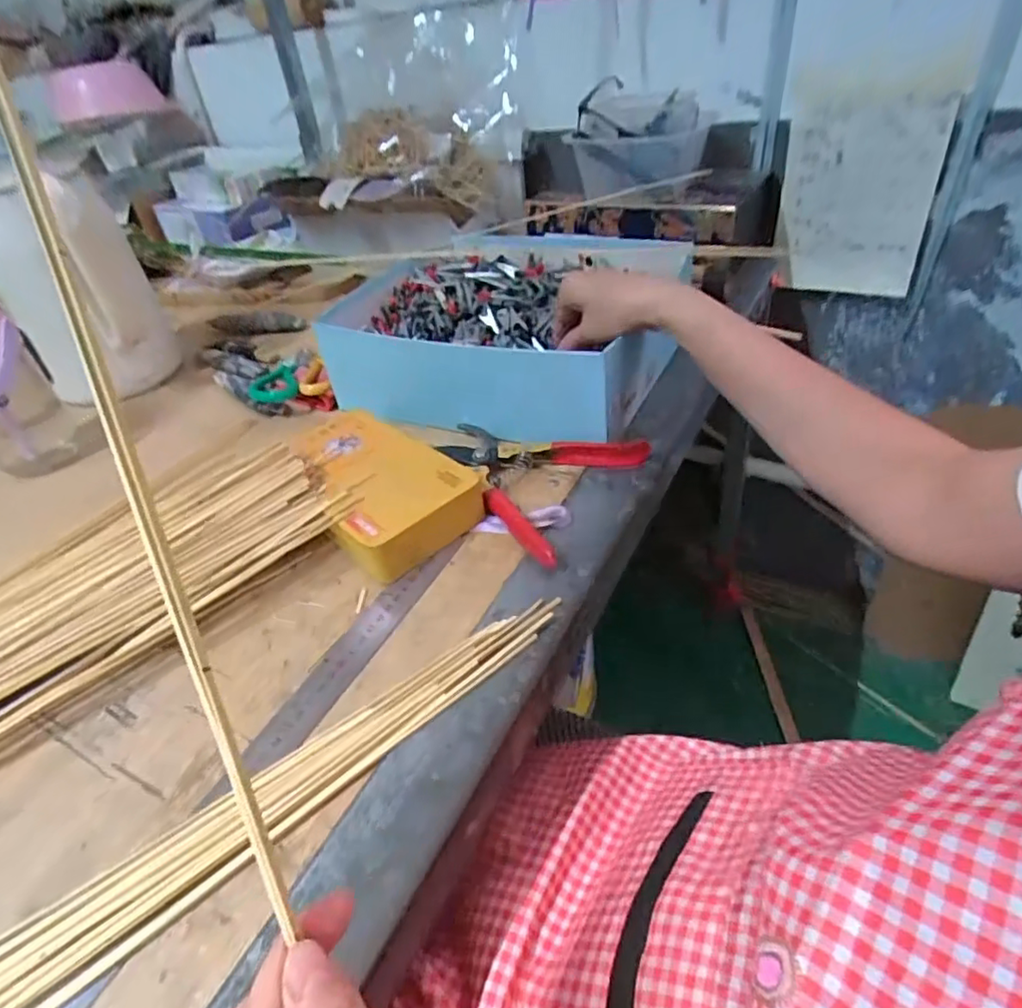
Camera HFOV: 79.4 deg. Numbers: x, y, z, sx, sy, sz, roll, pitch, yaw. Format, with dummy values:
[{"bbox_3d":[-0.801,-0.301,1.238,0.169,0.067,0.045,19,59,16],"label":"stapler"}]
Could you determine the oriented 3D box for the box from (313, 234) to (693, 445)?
[{"bbox_3d":[-0.014,-0.196,0.650,0.329,0.087,0.286,11,43,21],"label":"box"}]

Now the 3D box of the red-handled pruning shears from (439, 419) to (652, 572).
[{"bbox_3d":[0.008,-0.032,0.518,0.170,0.022,0.149,24,49,32],"label":"red-handled pruning shears"}]

